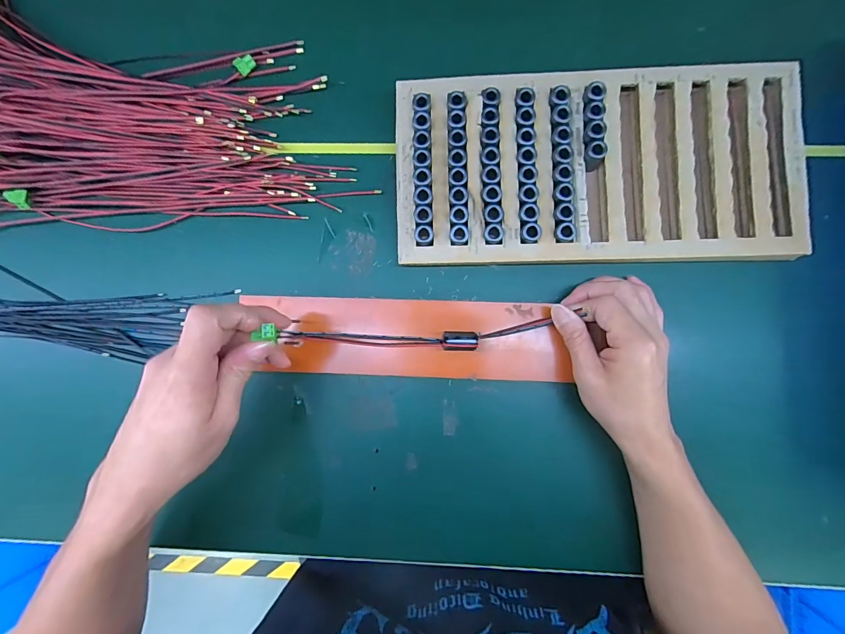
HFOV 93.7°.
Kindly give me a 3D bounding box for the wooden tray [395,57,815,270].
[{"bbox_3d":[0.153,-0.136,0.367,0.348,0.037,0.173,0,87,2],"label":"wooden tray"}]

